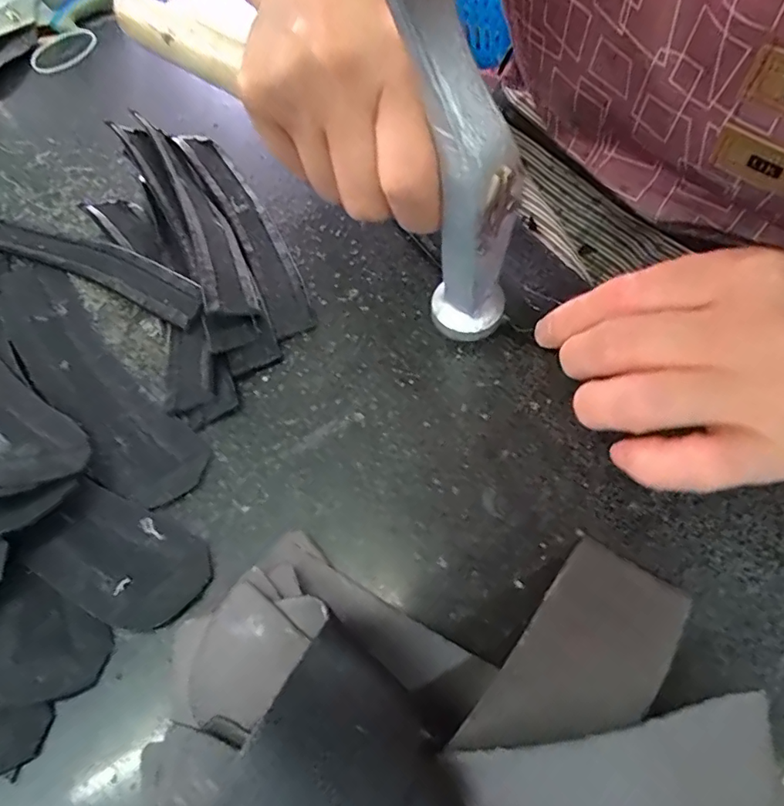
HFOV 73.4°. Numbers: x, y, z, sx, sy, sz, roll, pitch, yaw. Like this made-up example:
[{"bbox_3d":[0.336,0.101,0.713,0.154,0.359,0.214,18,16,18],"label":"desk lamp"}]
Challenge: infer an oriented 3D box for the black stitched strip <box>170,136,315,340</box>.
[{"bbox_3d":[-0.077,-0.095,0.272,0.024,0.012,0.163,-26,61,-10],"label":"black stitched strip"}]

